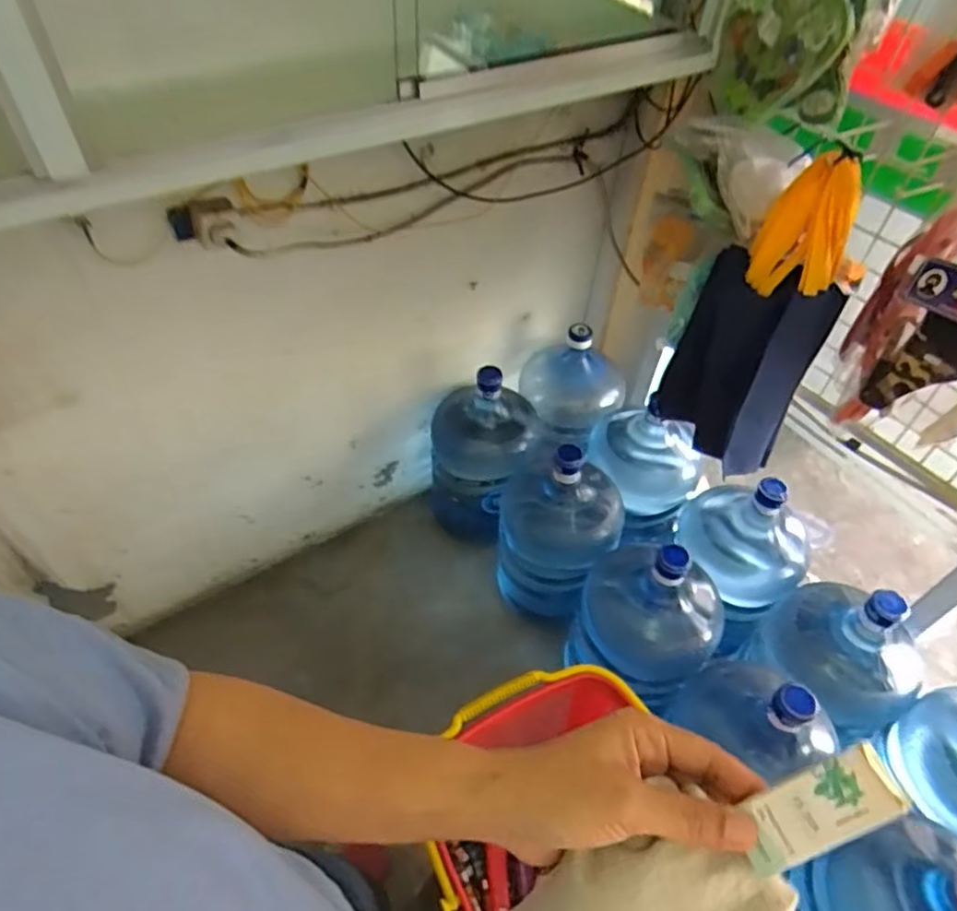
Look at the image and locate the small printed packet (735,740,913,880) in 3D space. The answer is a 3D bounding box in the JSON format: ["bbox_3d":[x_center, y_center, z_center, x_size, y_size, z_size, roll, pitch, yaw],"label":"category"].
[{"bbox_3d":[0.147,0.155,0.277,0.071,0.008,0.029,-44,52,17],"label":"small printed packet"}]

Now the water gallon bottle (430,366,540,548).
[{"bbox_3d":[0.014,-0.013,1.570,0.265,0.451,0.292,1,49,-2],"label":"water gallon bottle"}]

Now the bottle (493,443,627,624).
[{"bbox_3d":[0.180,0.153,1.395,0.248,0.431,0.239,1,49,-2],"label":"bottle"}]

